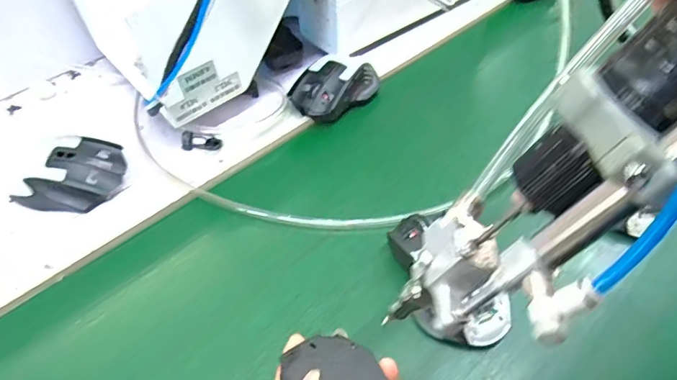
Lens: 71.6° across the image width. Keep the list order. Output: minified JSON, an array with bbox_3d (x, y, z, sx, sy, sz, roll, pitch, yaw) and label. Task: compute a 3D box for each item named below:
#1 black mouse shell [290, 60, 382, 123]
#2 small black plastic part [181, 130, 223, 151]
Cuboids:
[{"bbox_3d":[-0.002,-0.119,0.522,0.106,0.036,0.065,-29,54,-22],"label":"black mouse shell"},{"bbox_3d":[-0.143,-0.051,0.484,0.044,0.015,0.013,2,49,4],"label":"small black plastic part"}]

